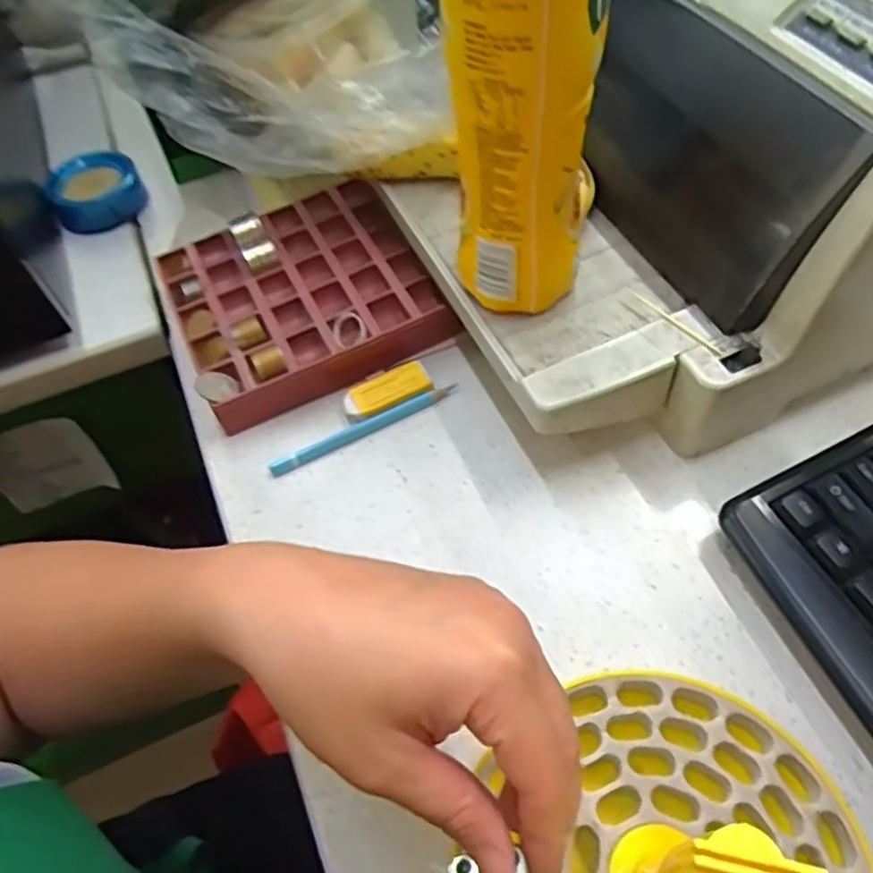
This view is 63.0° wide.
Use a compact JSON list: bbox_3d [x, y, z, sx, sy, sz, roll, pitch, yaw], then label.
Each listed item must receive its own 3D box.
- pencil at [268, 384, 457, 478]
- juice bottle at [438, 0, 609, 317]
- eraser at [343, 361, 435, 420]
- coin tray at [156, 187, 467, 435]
[{"bbox_3d":[-0.041,-0.005,0.403,0.112,0.004,0.010,-24,58,-11],"label":"pencil"},{"bbox_3d":[0.035,-0.141,0.302,0.061,0.210,0.051,2,57,6],"label":"juice bottle"},{"bbox_3d":[-0.029,-0.026,0.417,0.051,0.008,0.024,-23,58,-10],"label":"eraser"},{"bbox_3d":[-0.085,-0.088,0.444,0.149,0.034,0.135,-25,58,-11],"label":"coin tray"}]

